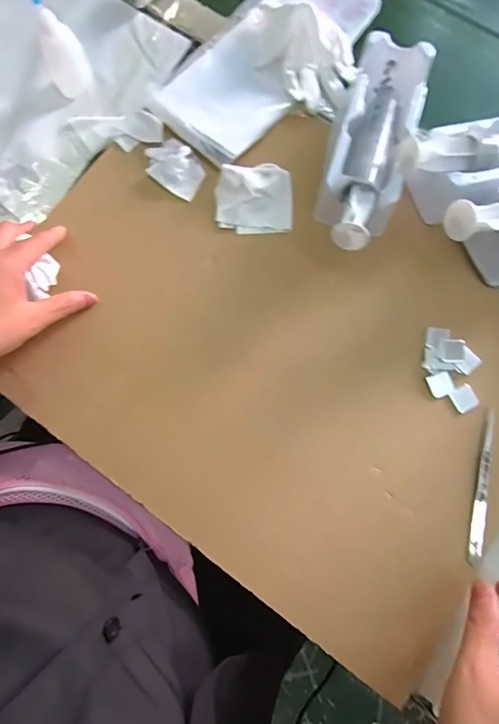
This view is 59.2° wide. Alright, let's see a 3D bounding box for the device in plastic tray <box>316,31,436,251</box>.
[{"bbox_3d":[0.115,-0.207,0.412,0.071,0.072,0.242,17,76,5],"label":"device in plastic tray"}]

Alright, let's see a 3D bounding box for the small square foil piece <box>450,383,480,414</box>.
[{"bbox_3d":[0.193,0.033,0.392,0.021,0.004,0.021,-28,77,-6],"label":"small square foil piece"}]

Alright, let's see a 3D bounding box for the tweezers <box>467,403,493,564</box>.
[{"bbox_3d":[0.197,0.104,0.373,0.013,0.007,0.127,13,76,4],"label":"tweezers"}]

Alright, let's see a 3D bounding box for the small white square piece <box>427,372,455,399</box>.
[{"bbox_3d":[0.173,0.021,0.395,0.019,0.004,0.021,-20,76,-5],"label":"small white square piece"}]

